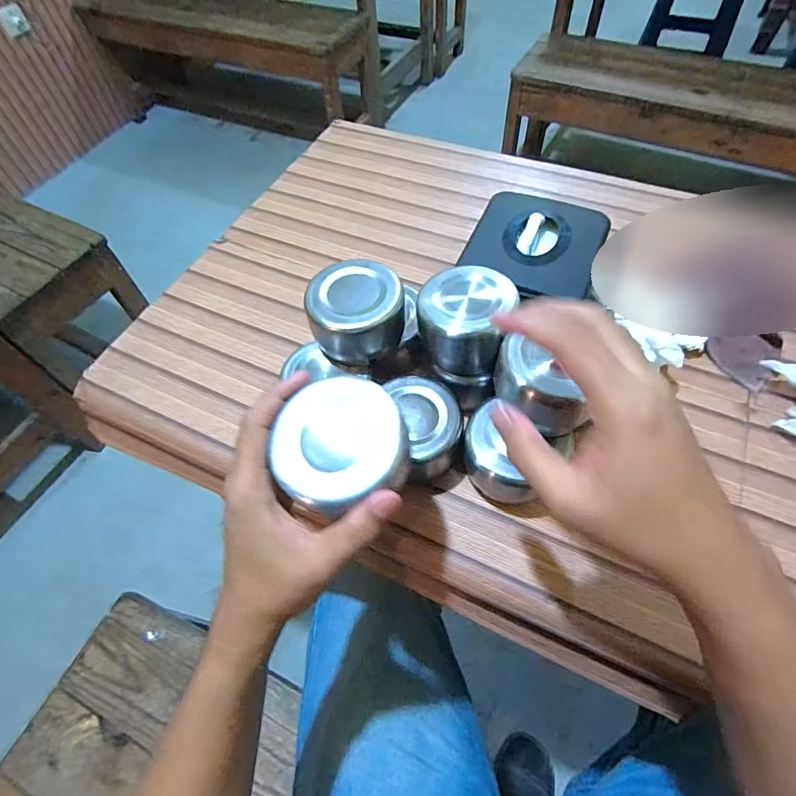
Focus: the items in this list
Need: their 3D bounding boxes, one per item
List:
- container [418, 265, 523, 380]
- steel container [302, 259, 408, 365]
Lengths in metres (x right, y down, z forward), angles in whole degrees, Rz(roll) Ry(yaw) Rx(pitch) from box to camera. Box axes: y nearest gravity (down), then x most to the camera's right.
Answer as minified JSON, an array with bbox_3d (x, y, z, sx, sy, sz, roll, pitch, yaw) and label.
[{"bbox_3d":[0.058,-0.066,0.387,0.072,0.069,0.066,14,61,12],"label":"container"},{"bbox_3d":[-0.033,-0.074,0.396,0.075,0.055,0.070,1,59,4],"label":"steel container"}]

